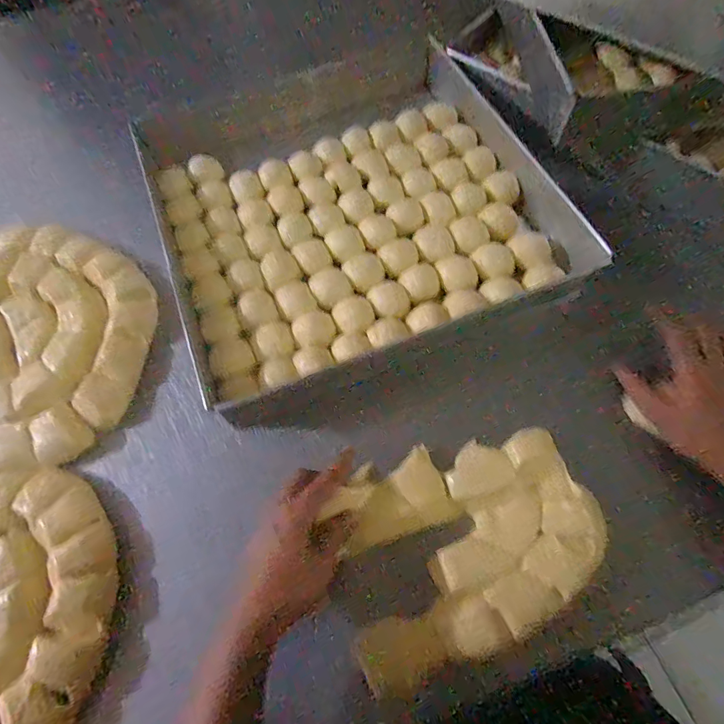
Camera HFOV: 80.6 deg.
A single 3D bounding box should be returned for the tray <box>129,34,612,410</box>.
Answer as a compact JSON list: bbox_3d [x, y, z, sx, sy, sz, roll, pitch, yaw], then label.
[{"bbox_3d":[-0.013,-0.185,0.490,0.428,0.053,0.417,-21,65,-7],"label":"tray"}]

